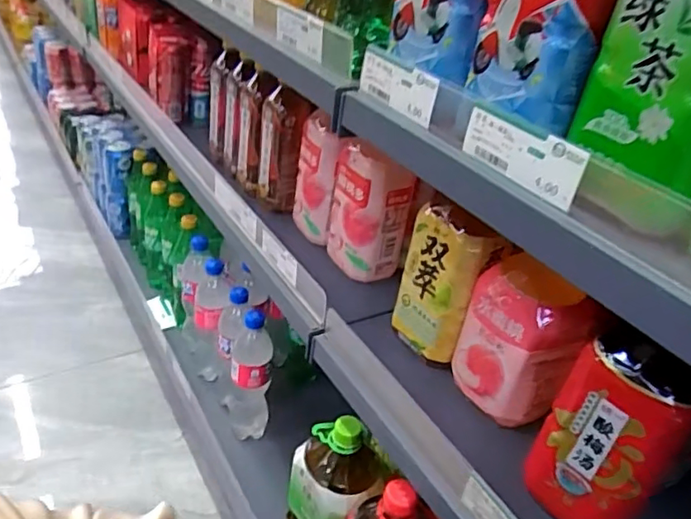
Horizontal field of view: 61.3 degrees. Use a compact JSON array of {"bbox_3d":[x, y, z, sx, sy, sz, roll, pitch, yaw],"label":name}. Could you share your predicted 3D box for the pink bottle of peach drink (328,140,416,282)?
[{"bbox_3d":[0.030,-0.063,0.725,0.071,0.161,0.083,-8,36,-22],"label":"pink bottle of peach drink"}]

